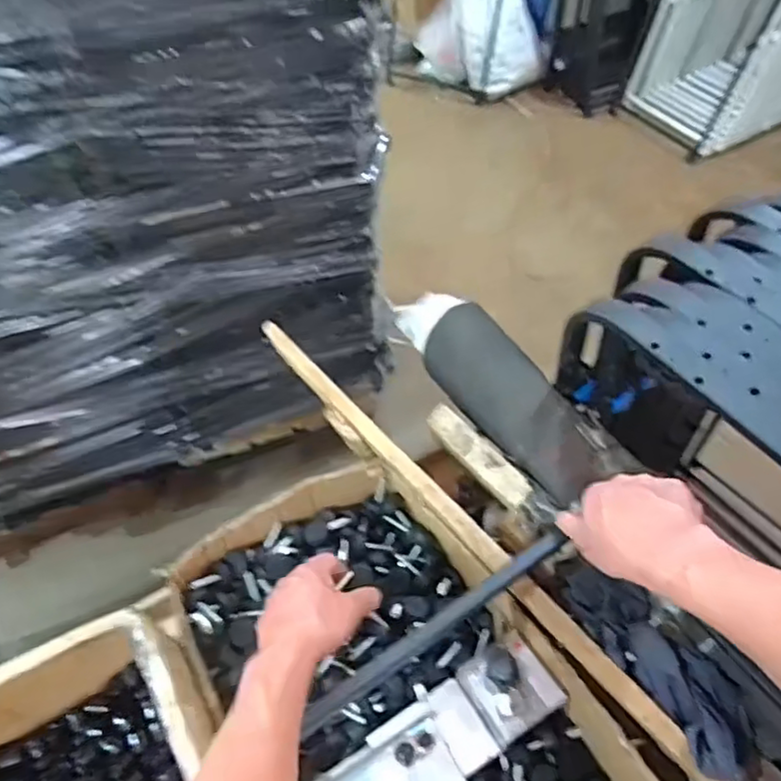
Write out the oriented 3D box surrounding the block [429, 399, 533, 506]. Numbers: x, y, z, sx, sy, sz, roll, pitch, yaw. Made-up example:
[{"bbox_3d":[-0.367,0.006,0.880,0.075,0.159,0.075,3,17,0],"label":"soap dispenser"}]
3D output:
[{"bbox_3d":[0.110,0.082,0.788,0.033,0.033,0.169,-32,60,-22],"label":"block"}]

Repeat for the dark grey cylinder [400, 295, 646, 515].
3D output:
[{"bbox_3d":[0.138,-0.005,0.814,0.101,0.083,0.379,-26,58,-19],"label":"dark grey cylinder"}]

